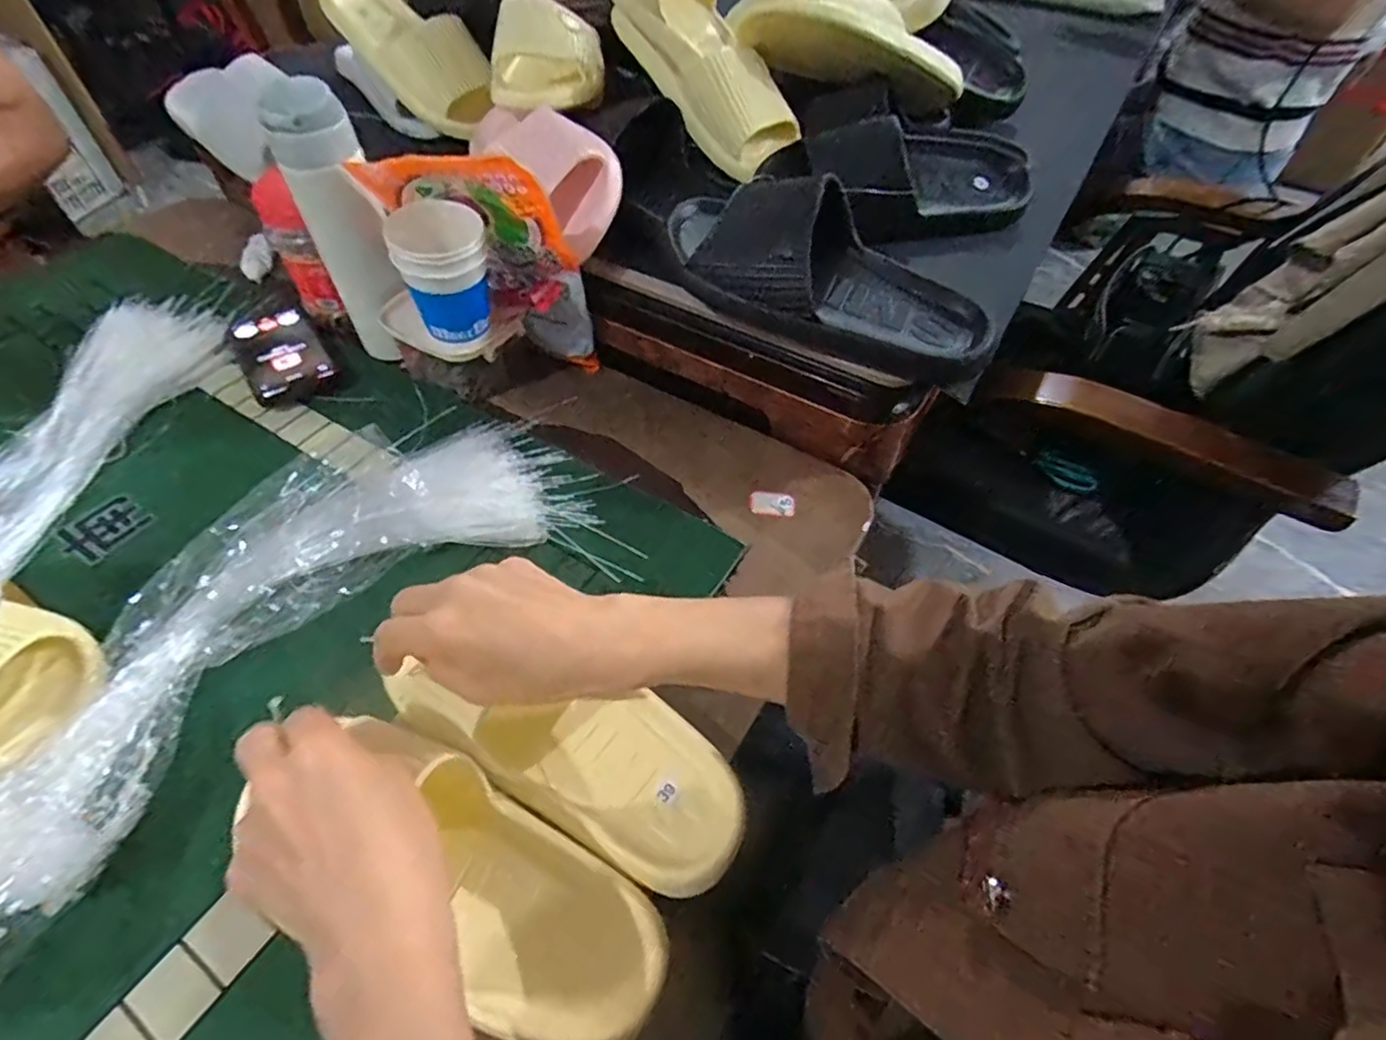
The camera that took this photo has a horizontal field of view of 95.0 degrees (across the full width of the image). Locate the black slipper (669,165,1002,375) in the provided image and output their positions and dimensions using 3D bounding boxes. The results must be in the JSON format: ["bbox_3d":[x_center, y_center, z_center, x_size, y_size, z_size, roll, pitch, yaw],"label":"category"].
[{"bbox_3d":[0.098,-0.189,0.476,0.254,0.081,0.098,28,57,19],"label":"black slipper"}]

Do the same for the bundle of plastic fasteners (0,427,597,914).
[{"bbox_3d":[-0.260,0.053,0.426,0.157,0.064,0.410,37,60,24],"label":"bundle of plastic fasteners"}]

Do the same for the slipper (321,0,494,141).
[{"bbox_3d":[-0.294,-0.490,0.679,0.227,0.068,0.099,39,90,3],"label":"slipper"}]

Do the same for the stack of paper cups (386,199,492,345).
[{"bbox_3d":[-0.198,-0.202,0.515,0.070,0.098,0.070,-13,54,-11],"label":"stack of paper cups"}]

